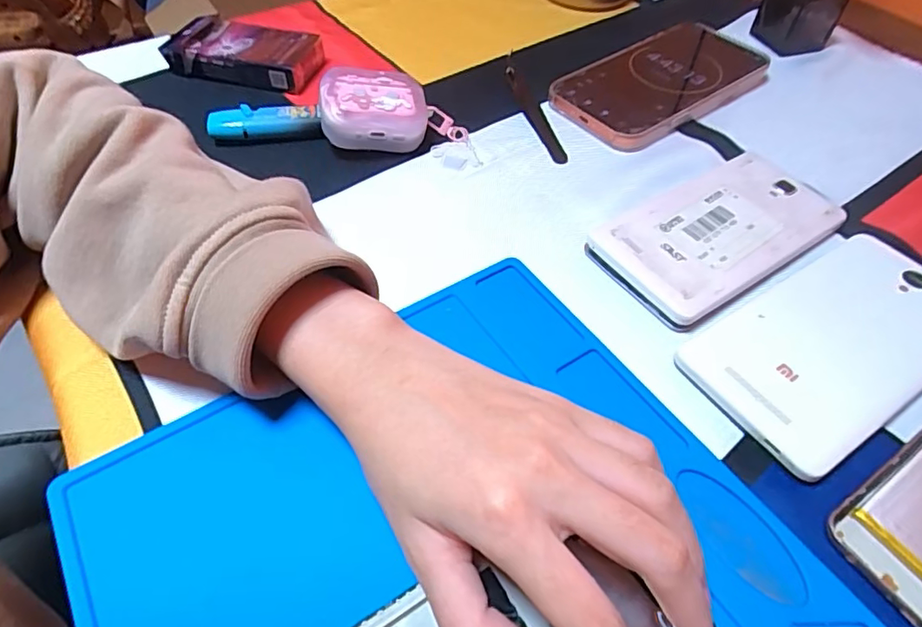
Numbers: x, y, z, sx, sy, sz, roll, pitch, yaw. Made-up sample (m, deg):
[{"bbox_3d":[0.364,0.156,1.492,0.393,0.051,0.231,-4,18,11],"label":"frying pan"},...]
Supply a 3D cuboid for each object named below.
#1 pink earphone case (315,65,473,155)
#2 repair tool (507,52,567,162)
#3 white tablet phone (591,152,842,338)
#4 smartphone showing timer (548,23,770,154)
[{"bbox_3d":[-0.044,-0.129,0.351,0.089,0.038,0.042,-6,53,-7],"label":"pink earphone case"},{"bbox_3d":[0.050,-0.144,0.388,0.015,0.013,0.123,-10,53,-10],"label":"repair tool"},{"bbox_3d":[0.144,-0.046,0.306,0.142,0.013,0.072,-29,59,-22],"label":"white tablet phone"},{"bbox_3d":[0.145,-0.169,0.401,0.162,0.017,0.084,-31,60,-24],"label":"smartphone showing timer"}]

